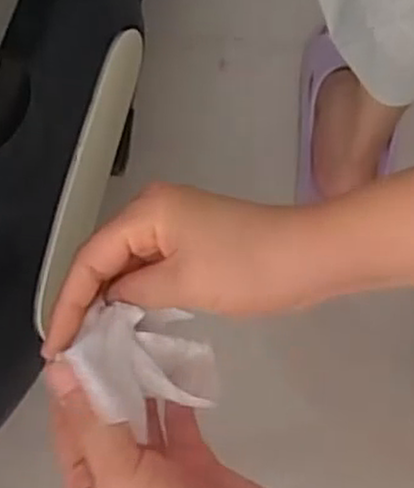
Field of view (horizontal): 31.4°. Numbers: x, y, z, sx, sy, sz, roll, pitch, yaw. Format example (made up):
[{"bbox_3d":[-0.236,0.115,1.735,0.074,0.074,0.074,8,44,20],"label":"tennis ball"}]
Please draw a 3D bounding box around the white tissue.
[{"bbox_3d":[-0.028,0.049,0.330,0.057,0.034,0.063,-29,70,-15],"label":"white tissue"}]

